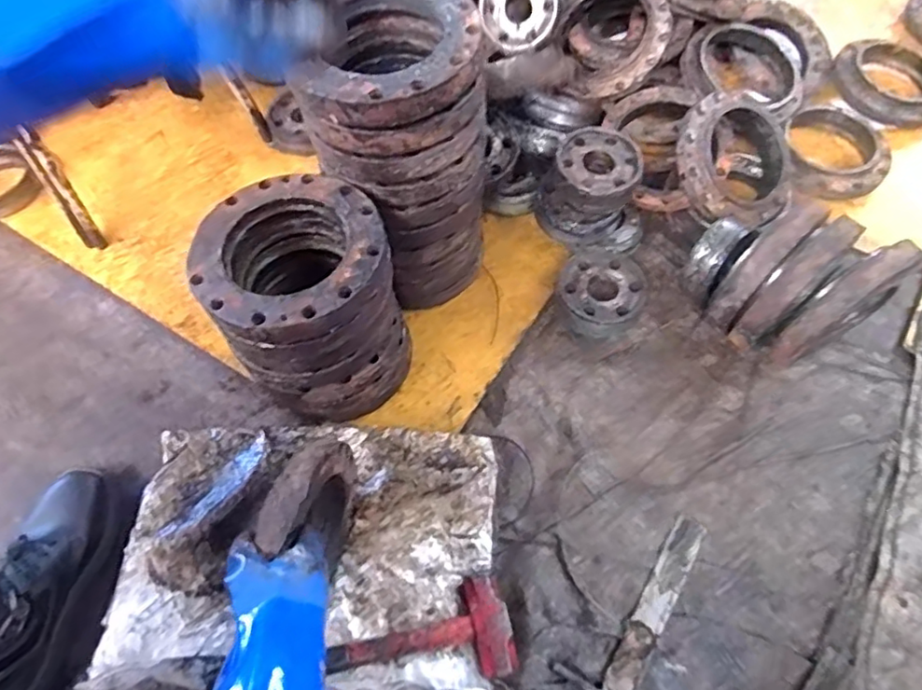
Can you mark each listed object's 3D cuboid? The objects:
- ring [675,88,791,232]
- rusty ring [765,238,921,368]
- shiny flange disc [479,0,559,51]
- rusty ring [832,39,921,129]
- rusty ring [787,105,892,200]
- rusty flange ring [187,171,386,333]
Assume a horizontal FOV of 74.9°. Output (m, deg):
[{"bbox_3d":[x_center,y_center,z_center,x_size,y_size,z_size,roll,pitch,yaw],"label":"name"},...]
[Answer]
[{"bbox_3d":[0.400,-0.267,0.899,0.203,0.068,0.194,37,77,-14],"label":"ring"},{"bbox_3d":[0.471,-0.040,0.769,0.173,0.197,0.043,-29,68,-15],"label":"rusty ring"},{"bbox_3d":[0.088,-0.516,0.920,0.118,0.025,0.115,8,115,17],"label":"shiny flange disc"},{"bbox_3d":[0.759,-0.462,1.066,0.189,0.038,0.189,1,63,-1],"label":"rusty ring"},{"bbox_3d":[0.614,-0.322,1.000,0.170,0.036,0.184,1,63,-1],"label":"rusty ring"},{"bbox_3d":[-0.180,-0.104,0.621,0.194,0.021,0.191,0,62,0],"label":"rusty flange ring"}]

